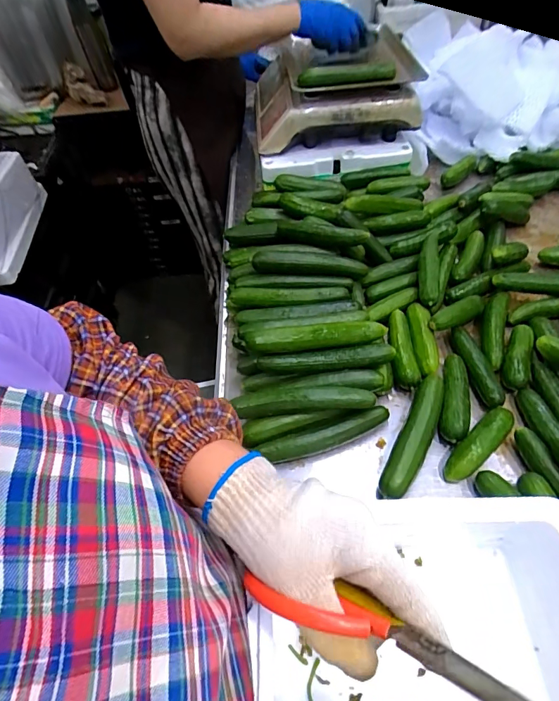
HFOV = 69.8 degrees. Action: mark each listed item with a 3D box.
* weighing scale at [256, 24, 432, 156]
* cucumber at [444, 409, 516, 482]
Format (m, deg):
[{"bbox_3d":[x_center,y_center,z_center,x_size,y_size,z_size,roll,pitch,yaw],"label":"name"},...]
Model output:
[{"bbox_3d":[0.104,-0.540,0.843,0.297,0.175,0.335,-6,54,0],"label":"weighing scale"},{"bbox_3d":[0.239,0.111,0.478,0.111,0.030,0.030,-37,59,-20],"label":"cucumber"}]

